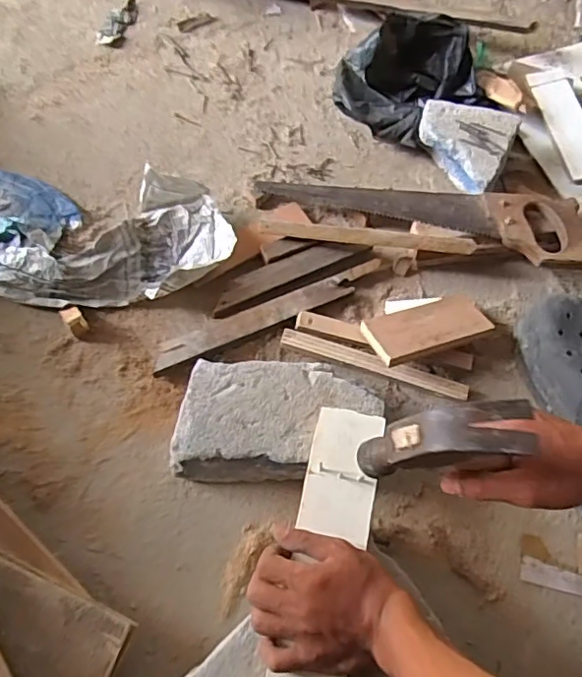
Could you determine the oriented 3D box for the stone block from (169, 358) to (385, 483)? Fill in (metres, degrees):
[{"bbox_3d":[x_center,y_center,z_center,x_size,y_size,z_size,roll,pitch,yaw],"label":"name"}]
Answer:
[{"bbox_3d":[-0.013,0.088,0.601,0.213,0.071,0.119,0,67,-2],"label":"stone block"}]

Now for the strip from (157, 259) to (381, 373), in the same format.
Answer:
[{"bbox_3d":[-0.023,-0.030,0.674,0.291,0.024,0.043,-22,69,-11],"label":"strip"}]

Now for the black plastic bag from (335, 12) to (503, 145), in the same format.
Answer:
[{"bbox_3d":[0.166,-0.369,0.796,0.182,0.102,0.169,-38,73,-16],"label":"black plastic bag"}]

